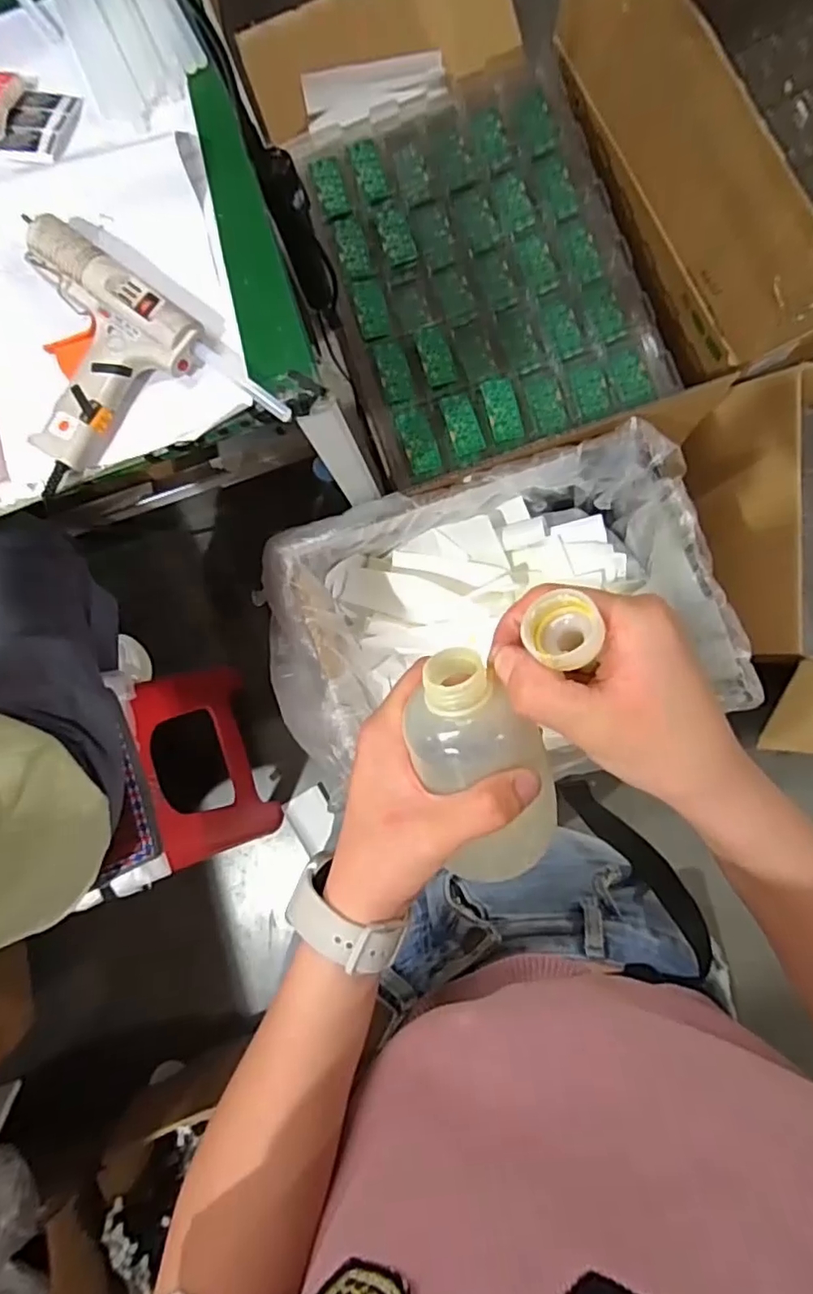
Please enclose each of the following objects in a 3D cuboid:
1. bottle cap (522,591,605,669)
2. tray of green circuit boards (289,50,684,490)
[{"bbox_3d":[0.061,-0.007,0.247,0.027,0.017,0.029,0,86,6],"label":"bottle cap"},{"bbox_3d":[0.107,-0.608,1.009,0.458,0.029,0.613,-19,85,4],"label":"tray of green circuit boards"}]

